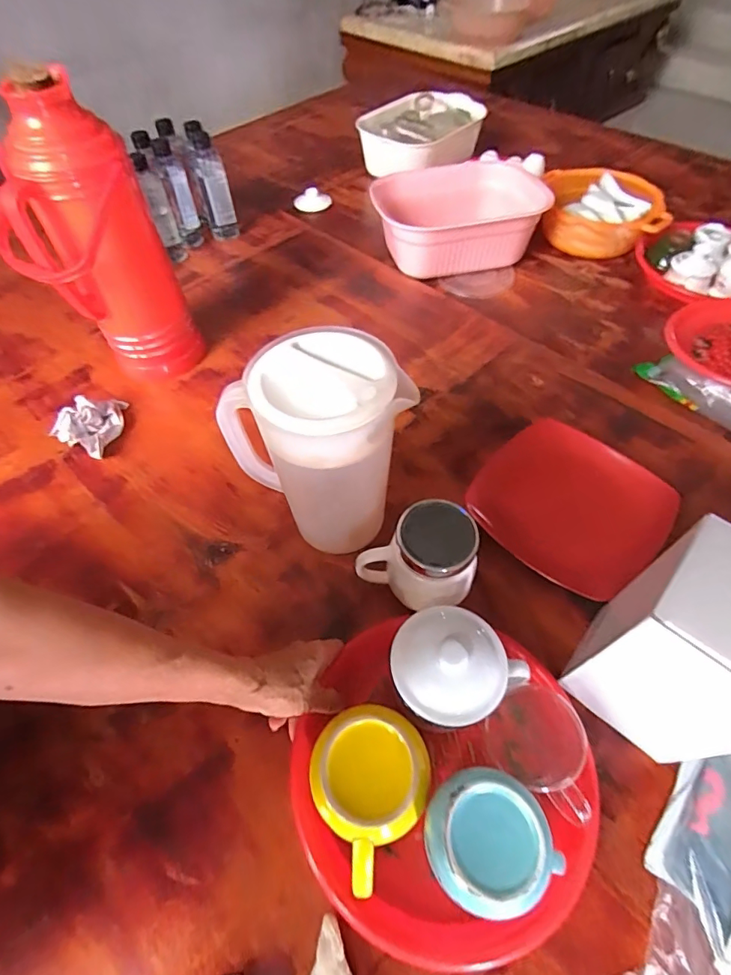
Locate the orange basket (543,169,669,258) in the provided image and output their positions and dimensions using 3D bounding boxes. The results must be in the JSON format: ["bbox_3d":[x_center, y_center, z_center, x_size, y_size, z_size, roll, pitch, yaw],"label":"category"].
[{"bbox_3d":[0.459,-0.544,0.933,0.216,0.076,0.204,9,57,7],"label":"orange basket"}]

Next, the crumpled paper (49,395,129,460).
[{"bbox_3d":[-0.378,-0.097,0.653,0.086,0.040,0.093,23,59,16],"label":"crumpled paper"}]

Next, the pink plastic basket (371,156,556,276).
[{"bbox_3d":[0.178,-0.516,0.910,0.315,0.111,0.242,-8,56,-4],"label":"pink plastic basket"}]

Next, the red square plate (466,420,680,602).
[{"bbox_3d":[0.238,0.019,0.558,0.202,0.014,0.178,39,75,27],"label":"red square plate"}]

